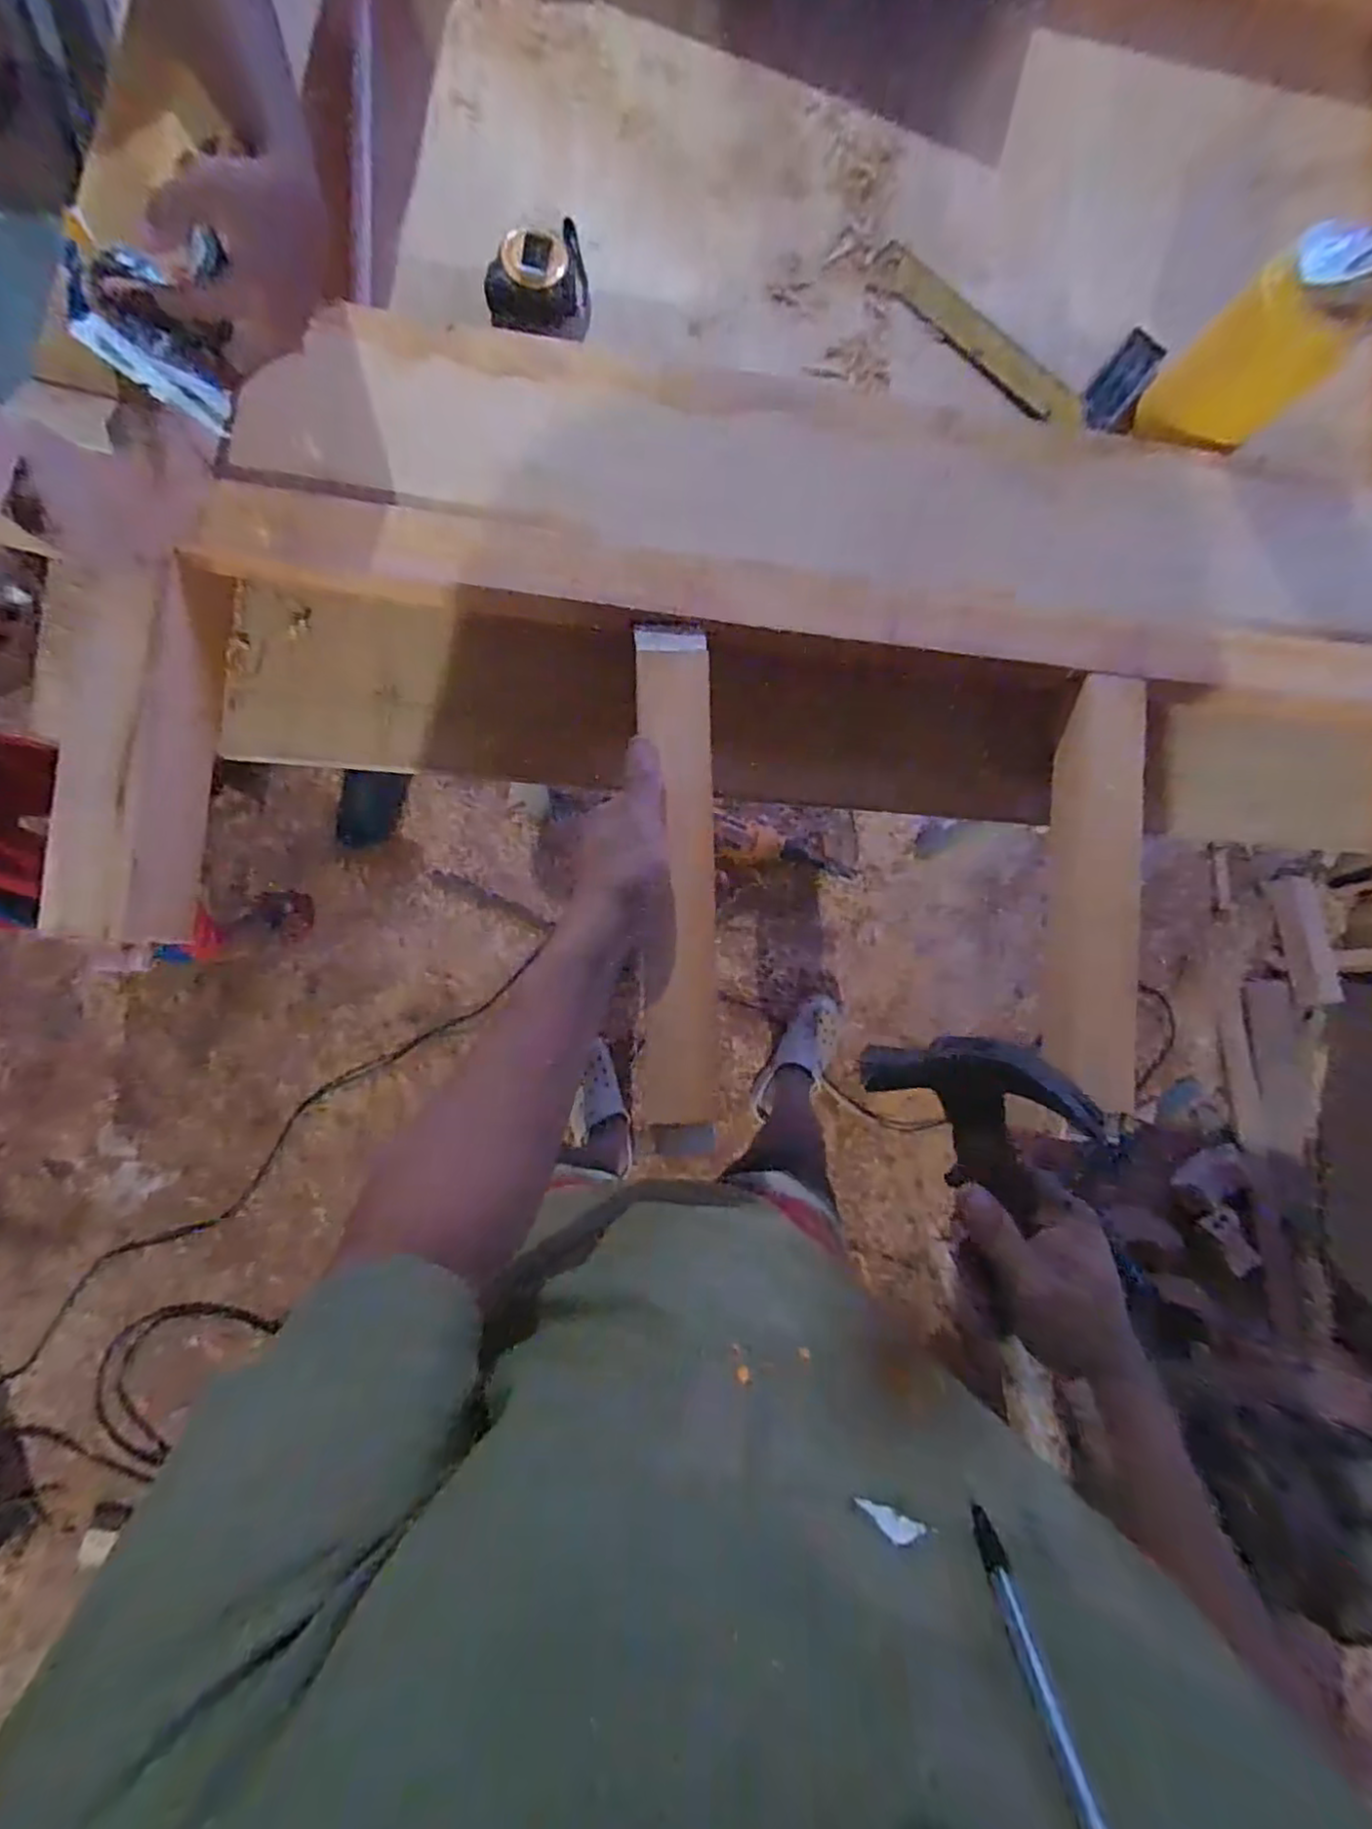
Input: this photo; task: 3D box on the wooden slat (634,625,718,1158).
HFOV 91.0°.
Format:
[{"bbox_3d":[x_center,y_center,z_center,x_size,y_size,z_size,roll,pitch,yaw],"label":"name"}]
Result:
[{"bbox_3d":[-0.005,-0.021,0.465,0.052,0.022,0.361,-1,88,-8],"label":"wooden slat"}]

